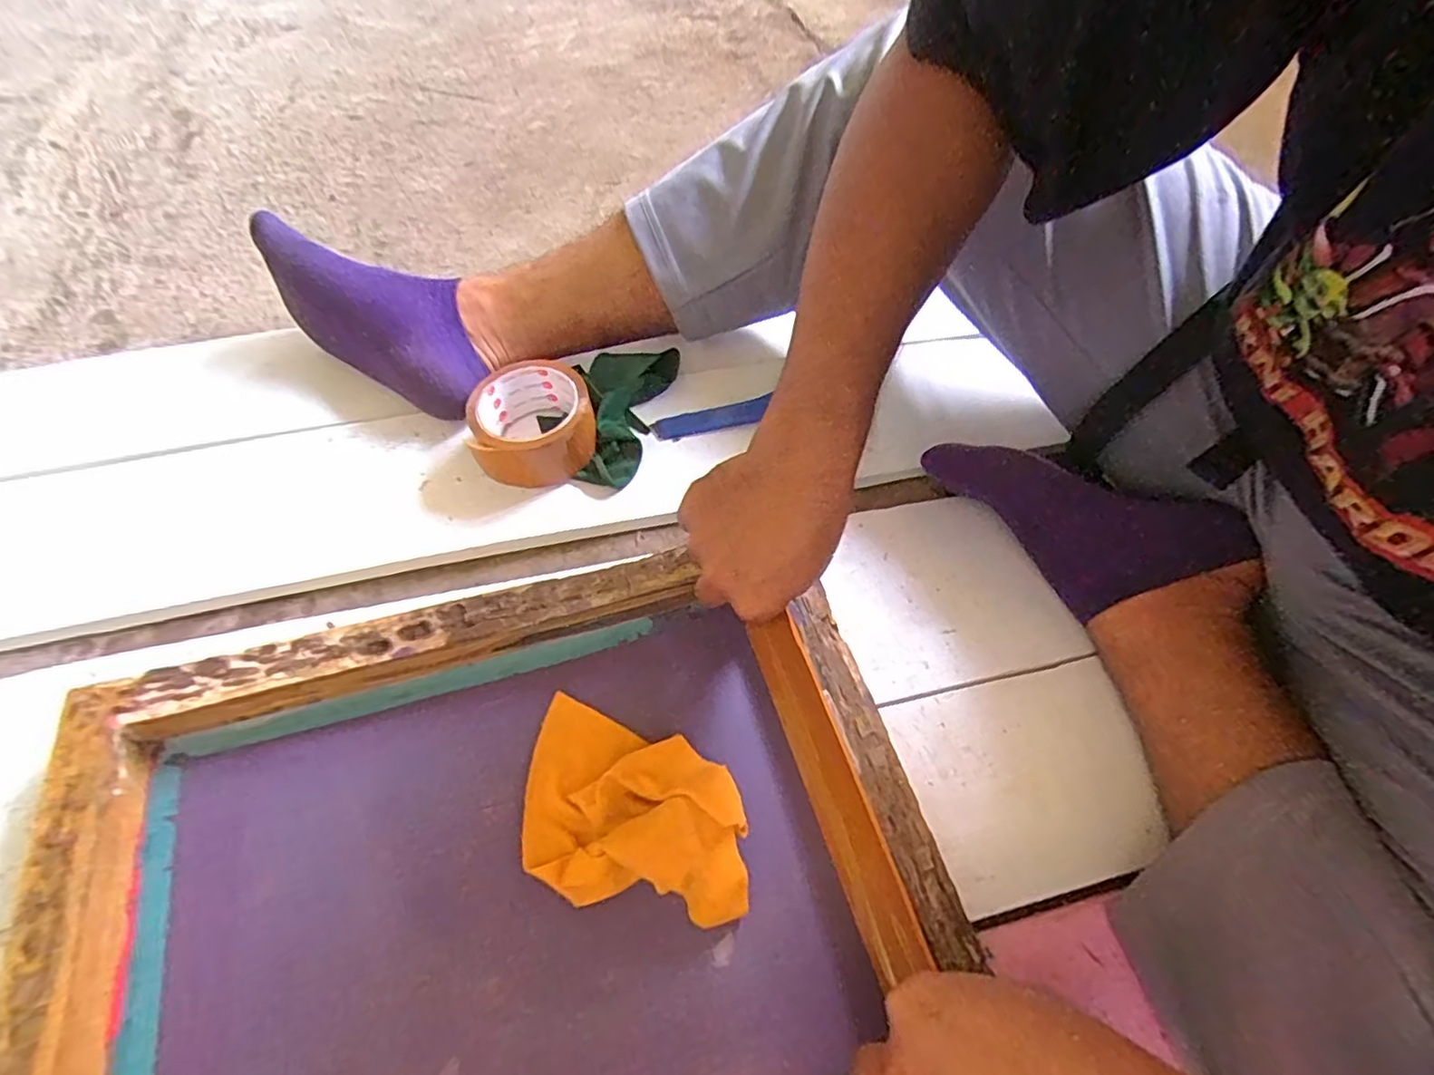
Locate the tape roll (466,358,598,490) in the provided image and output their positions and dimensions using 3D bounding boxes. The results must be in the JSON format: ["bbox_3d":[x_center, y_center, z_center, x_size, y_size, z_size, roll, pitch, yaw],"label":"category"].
[{"bbox_3d":[-0.153,-0.095,0.530,0.099,0.054,0.098,2,57,-3],"label":"tape roll"}]

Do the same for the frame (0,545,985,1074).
[{"bbox_3d":[-0.107,0.195,0.347,0.442,0.050,0.347,-14,59,-13],"label":"frame"}]

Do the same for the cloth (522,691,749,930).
[{"bbox_3d":[-0.046,0.157,0.379,0.139,0.036,0.112,9,57,1],"label":"cloth"}]

